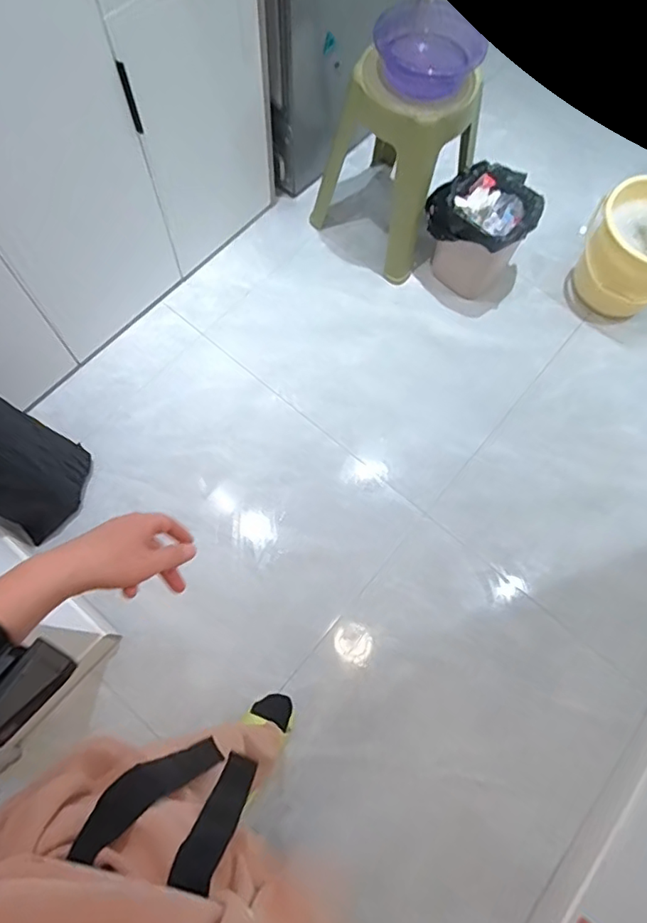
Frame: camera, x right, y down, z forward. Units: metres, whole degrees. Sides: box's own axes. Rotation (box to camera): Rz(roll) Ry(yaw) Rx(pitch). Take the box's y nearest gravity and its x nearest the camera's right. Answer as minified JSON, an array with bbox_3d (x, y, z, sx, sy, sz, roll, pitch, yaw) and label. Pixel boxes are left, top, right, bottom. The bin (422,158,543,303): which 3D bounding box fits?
[{"bbox_3d":[0.461,-0.687,1.671,0.291,0.297,0.250,40,74,13],"label":"bin"}]

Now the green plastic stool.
[{"bbox_3d":[0.233,-0.896,1.631,0.380,0.493,0.395,41,74,14],"label":"green plastic stool"}]

